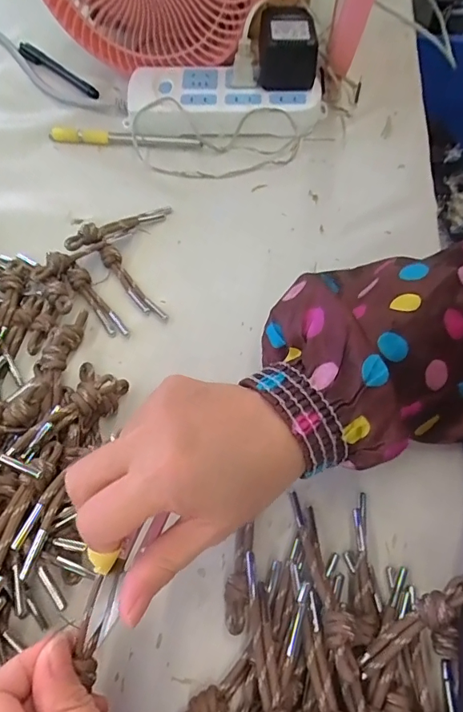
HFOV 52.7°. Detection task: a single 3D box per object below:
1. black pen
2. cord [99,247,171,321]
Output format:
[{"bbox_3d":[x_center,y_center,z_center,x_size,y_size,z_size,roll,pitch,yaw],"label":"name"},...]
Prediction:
[{"bbox_3d":[-0.192,-0.311,0.512,0.016,0.012,0.145,-39,66,-20],"label":"black pen"},{"bbox_3d":[-0.078,-0.056,0.362,0.015,0.013,0.081,-32,64,-16],"label":"cord"}]

